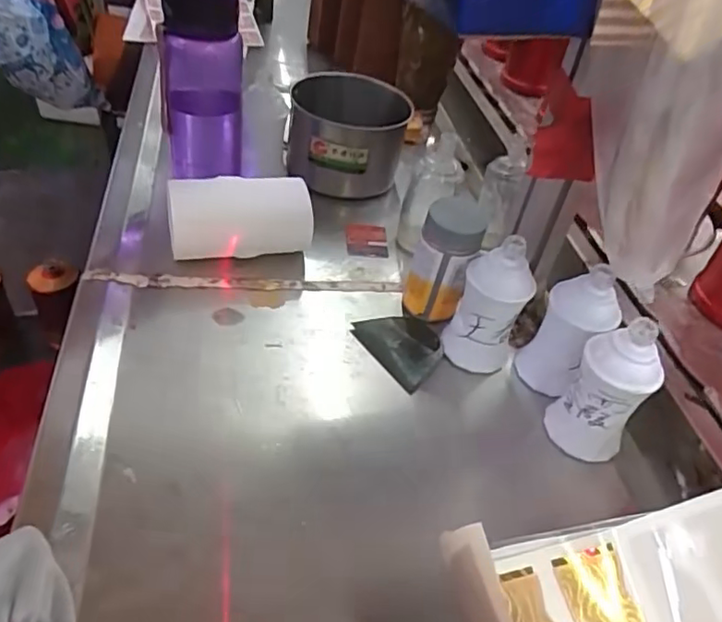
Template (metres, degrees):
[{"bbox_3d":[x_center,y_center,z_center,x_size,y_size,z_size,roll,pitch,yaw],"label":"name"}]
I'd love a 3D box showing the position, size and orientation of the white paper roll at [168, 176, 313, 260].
[{"bbox_3d":[-0.116,-0.083,0.575,0.137,0.066,0.064,-9,45,-16],"label":"white paper roll"}]

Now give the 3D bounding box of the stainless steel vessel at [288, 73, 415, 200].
[{"bbox_3d":[-0.015,-0.203,0.700,0.134,0.096,0.131,8,43,2],"label":"stainless steel vessel"}]

